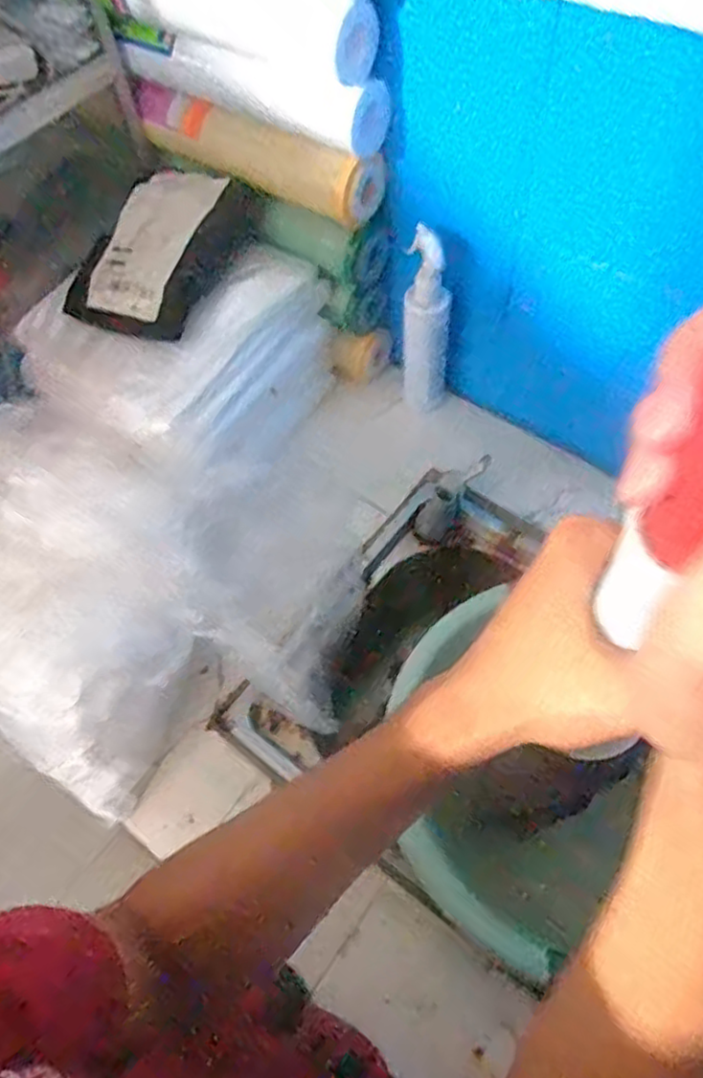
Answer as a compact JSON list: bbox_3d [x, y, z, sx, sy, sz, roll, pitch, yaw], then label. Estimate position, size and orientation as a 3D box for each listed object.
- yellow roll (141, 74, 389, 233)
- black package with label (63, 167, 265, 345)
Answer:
[{"bbox_3d":[-0.095,-0.396,0.707,0.285,0.075,0.061,32,66,19],"label":"yellow roll"},{"bbox_3d":[-0.197,-0.300,0.701,0.156,0.038,0.205,31,83,20],"label":"black package with label"}]

